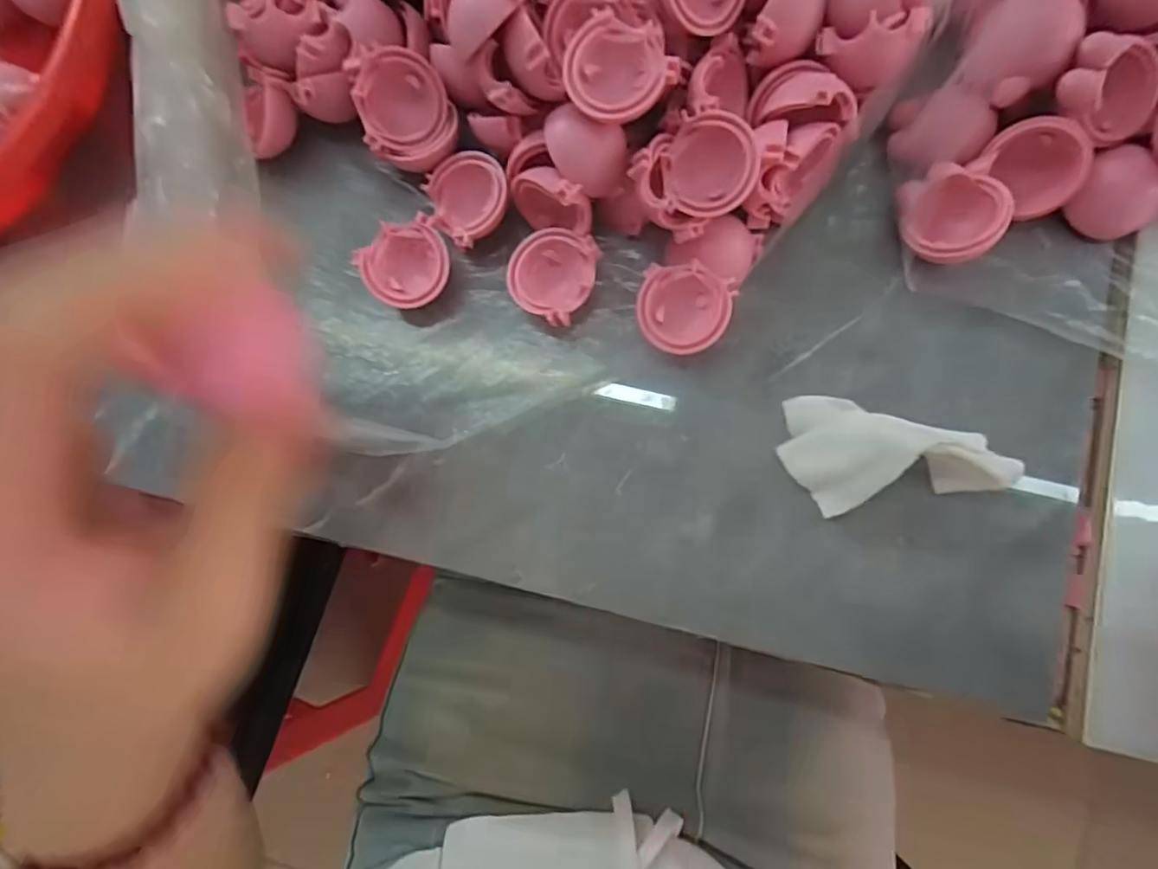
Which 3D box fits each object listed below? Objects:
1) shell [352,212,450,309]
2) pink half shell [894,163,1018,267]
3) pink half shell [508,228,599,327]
[{"bbox_3d":[-0.059,-0.058,0.205,0.028,0.016,0.029,0,83,2],"label":"shell"},{"bbox_3d":[0.120,-0.070,0.192,0.029,0.015,0.030,-40,74,11],"label":"pink half shell"},{"bbox_3d":[-0.009,-0.053,0.201,0.028,0.016,0.029,0,83,2],"label":"pink half shell"}]

